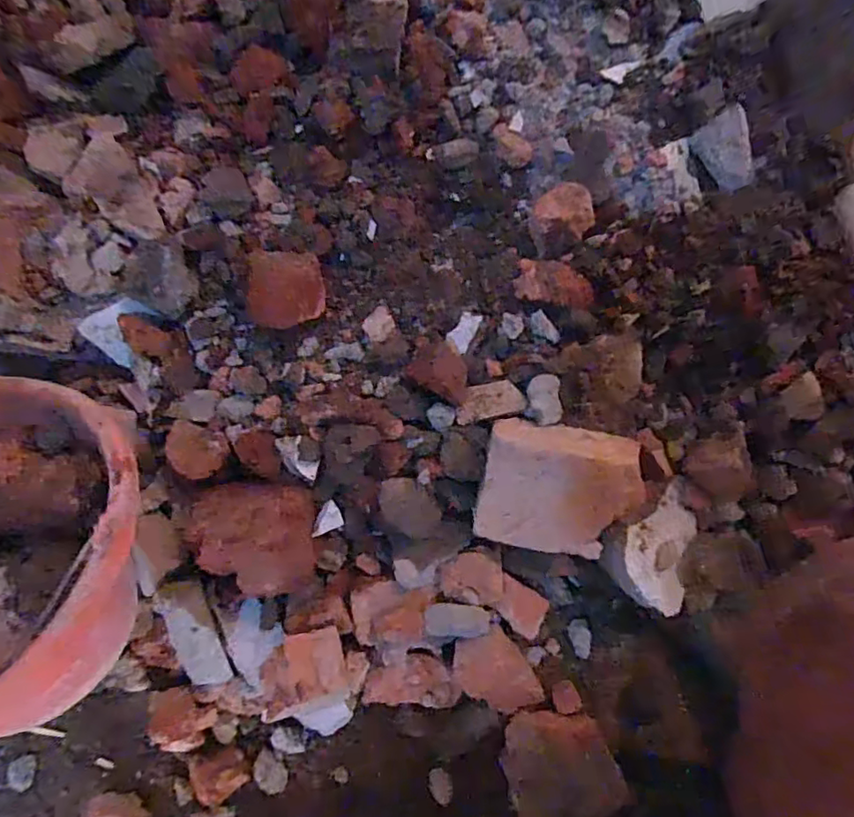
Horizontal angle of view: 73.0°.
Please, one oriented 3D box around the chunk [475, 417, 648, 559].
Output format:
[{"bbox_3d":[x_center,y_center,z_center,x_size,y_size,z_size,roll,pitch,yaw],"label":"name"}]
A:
[{"bbox_3d":[0.098,0.060,0.435,0.113,0.039,0.091,10,114,2],"label":"chunk"}]

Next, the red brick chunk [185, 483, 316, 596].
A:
[{"bbox_3d":[-0.137,0.100,0.452,0.097,0.056,0.077,2,84,3],"label":"red brick chunk"}]

